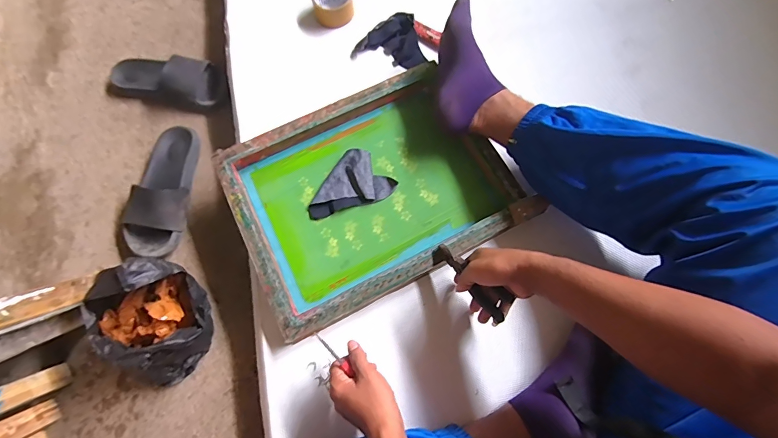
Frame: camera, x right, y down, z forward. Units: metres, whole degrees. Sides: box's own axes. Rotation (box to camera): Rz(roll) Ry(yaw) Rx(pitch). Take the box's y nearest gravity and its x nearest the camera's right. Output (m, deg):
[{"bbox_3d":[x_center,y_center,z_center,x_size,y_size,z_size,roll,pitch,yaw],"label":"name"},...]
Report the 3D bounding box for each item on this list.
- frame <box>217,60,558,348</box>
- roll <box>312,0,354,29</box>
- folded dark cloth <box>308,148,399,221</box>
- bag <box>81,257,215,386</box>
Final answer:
[{"bbox_3d":[-0.034,-0.054,0.701,0.461,0.050,0.362,-27,75,-7],"label":"frame"},{"bbox_3d":[-0.119,-0.458,0.837,0.083,0.053,0.066,-11,73,-3],"label":"roll"},{"bbox_3d":[-0.073,-0.049,0.701,0.103,0.025,0.149,43,78,12],"label":"folded dark cloth"},{"bbox_3d":[-0.373,0.164,0.618,0.156,0.180,0.158,-32,73,-8],"label":"bag"}]

